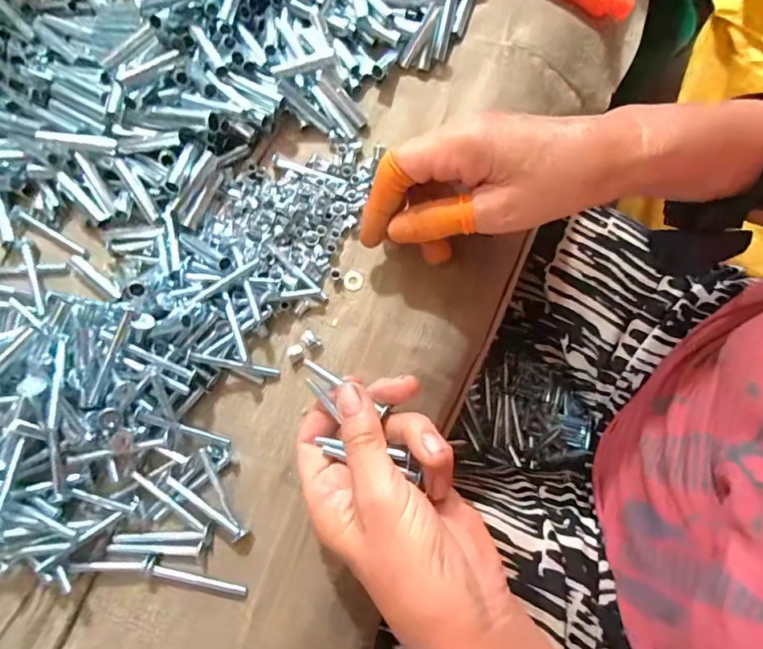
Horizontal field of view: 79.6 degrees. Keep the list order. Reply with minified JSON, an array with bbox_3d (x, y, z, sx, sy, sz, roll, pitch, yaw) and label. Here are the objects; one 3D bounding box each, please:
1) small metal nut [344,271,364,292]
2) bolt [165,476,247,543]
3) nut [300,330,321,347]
[{"bbox_3d":[-0.019,-0.030,0.305,0.013,0.004,0.013,14,75,5],"label":"small metal nut"},{"bbox_3d":[-0.101,0.105,0.265,0.055,0.007,0.008,37,78,10],"label":"bolt"},{"bbox_3d":[-0.046,0.009,0.292,0.013,0.006,0.009,43,79,12],"label":"nut"}]

